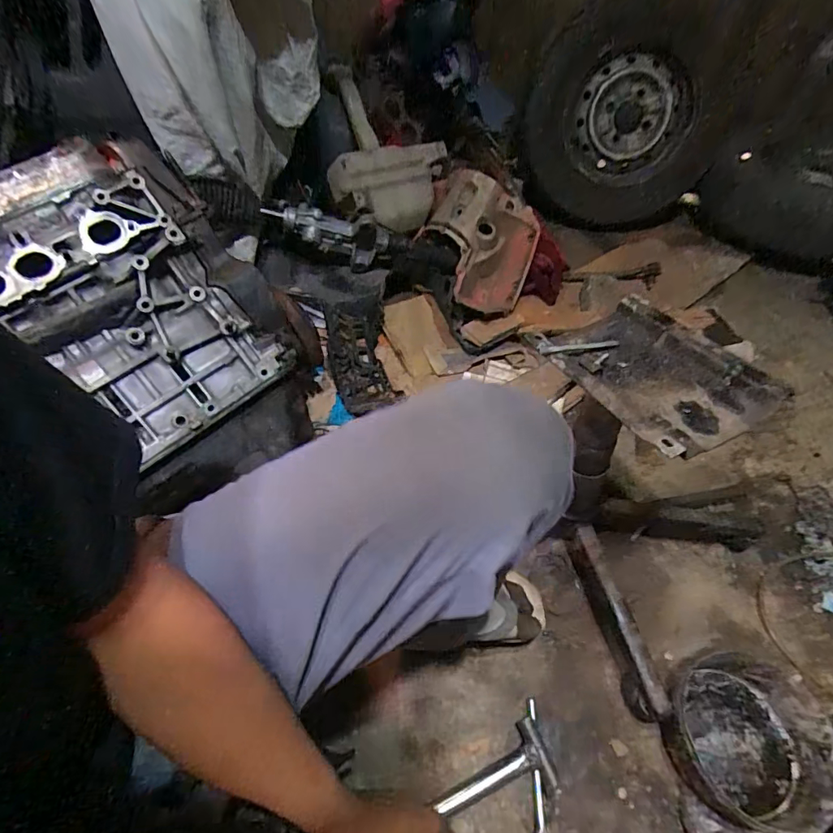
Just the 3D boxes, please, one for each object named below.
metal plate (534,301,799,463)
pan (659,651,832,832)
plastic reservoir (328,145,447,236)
[{"bbox_3d":[0.264,-0.052,0.545,0.180,0.031,0.219,-21,50,-16],"label":"metal plate"},{"bbox_3d":[0.443,0.435,0.645,0.195,0.084,0.183,0,51,0],"label":"pan"},{"bbox_3d":[-0.061,-0.548,1.144,0.283,0.176,0.151,-7,52,-5],"label":"plastic reservoir"}]

